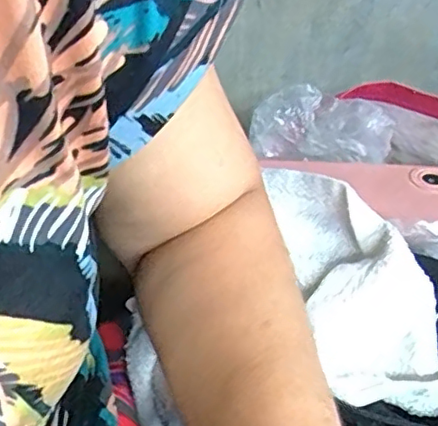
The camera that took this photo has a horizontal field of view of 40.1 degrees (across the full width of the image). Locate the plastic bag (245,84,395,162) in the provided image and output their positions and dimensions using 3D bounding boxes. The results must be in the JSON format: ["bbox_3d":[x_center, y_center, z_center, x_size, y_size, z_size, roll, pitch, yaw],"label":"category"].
[{"bbox_3d":[0.080,-0.069,0.461,0.102,0.051,0.050,19,51,15],"label":"plastic bag"}]

